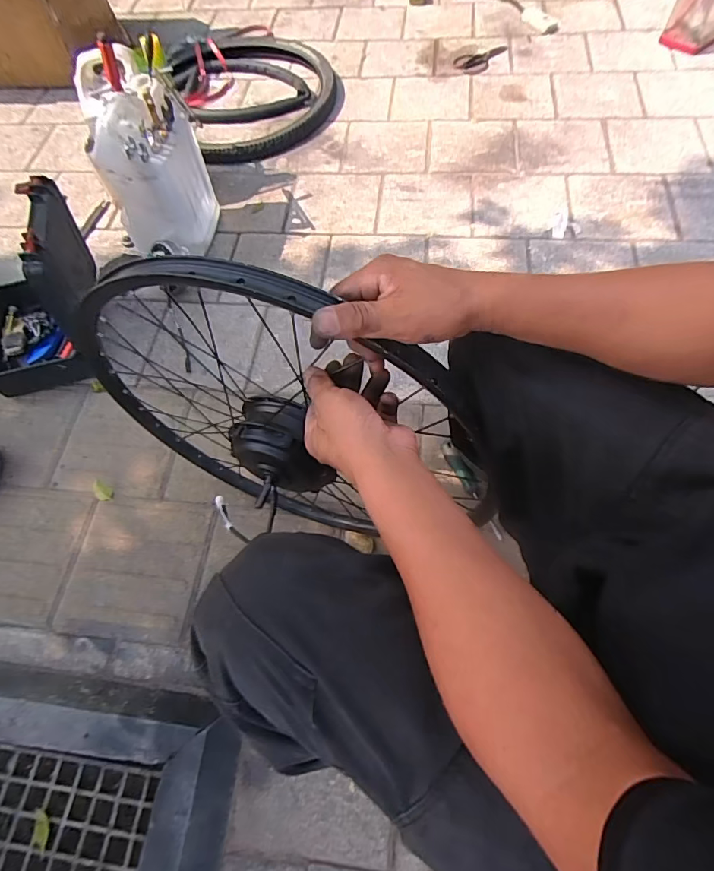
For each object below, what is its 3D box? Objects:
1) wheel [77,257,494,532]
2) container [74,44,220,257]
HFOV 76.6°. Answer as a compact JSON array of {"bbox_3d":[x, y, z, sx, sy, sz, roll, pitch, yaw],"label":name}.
[{"bbox_3d":[-0.124,0.003,0.614,0.451,0.546,0.123,18,70,10],"label":"wheel"},{"bbox_3d":[-0.484,-0.635,1.064,0.233,0.310,0.352,-21,64,-7],"label":"container"}]

